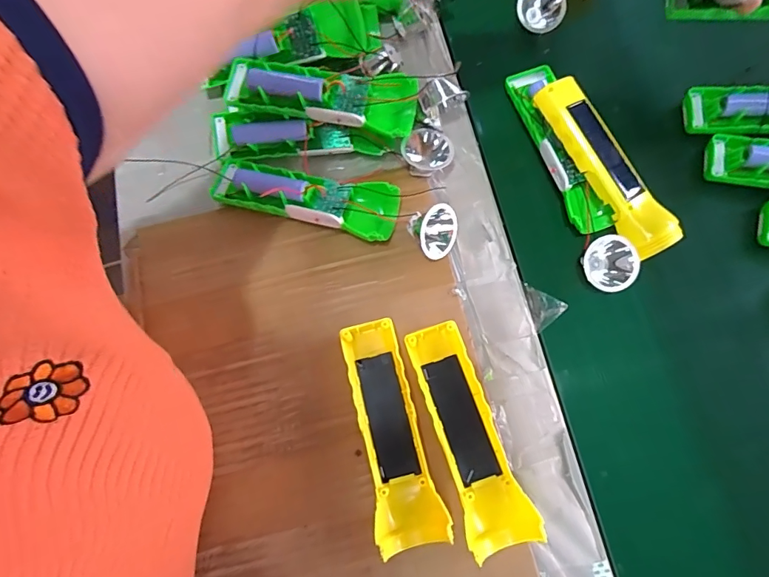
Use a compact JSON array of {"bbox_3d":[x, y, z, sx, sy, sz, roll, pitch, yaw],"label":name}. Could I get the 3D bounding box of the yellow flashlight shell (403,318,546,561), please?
[{"bbox_3d":[0.062,0.107,0.326,0.048,0.023,0.161,-16,75,-3],"label":"yellow flashlight shell"}]

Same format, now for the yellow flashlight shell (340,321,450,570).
[{"bbox_3d":[0.005,0.105,0.328,0.048,0.025,0.162,-12,75,-2],"label":"yellow flashlight shell"}]

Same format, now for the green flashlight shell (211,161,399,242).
[{"bbox_3d":[-0.069,-0.082,0.374,0.160,0.031,0.047,17,76,5],"label":"green flashlight shell"}]

